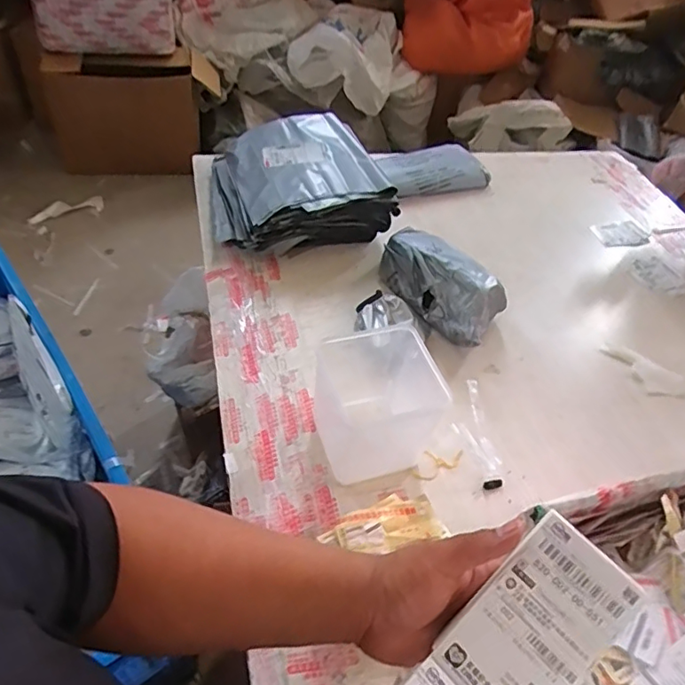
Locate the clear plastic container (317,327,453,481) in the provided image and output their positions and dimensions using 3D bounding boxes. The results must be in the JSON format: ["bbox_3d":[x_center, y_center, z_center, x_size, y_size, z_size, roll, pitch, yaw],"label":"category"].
[{"bbox_3d":[0.044,0.088,0.775,0.155,0.163,0.177,-1,50,-10],"label":"clear plastic container"}]

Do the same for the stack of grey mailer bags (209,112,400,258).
[{"bbox_3d":[-0.101,-0.334,1.151,0.347,0.137,0.331,-7,51,-16],"label":"stack of grey mailer bags"}]

